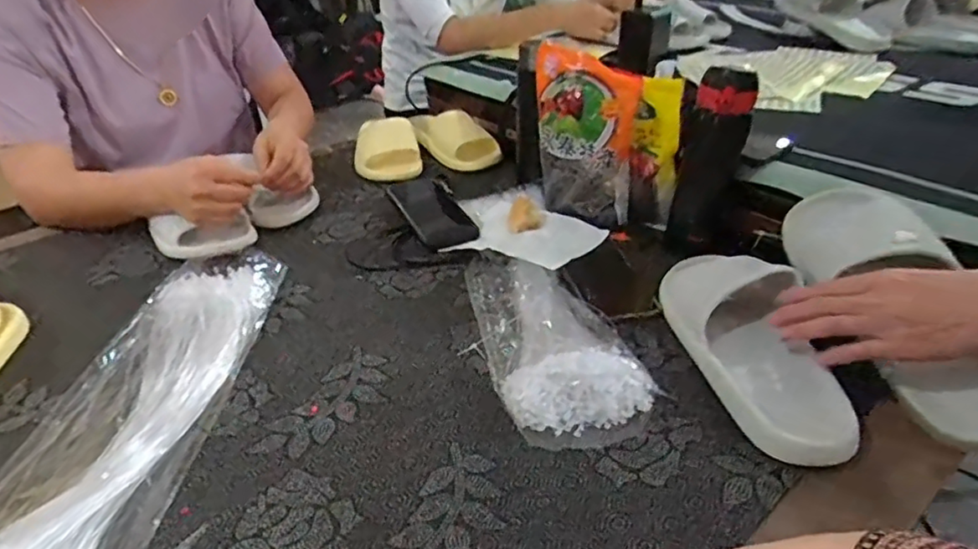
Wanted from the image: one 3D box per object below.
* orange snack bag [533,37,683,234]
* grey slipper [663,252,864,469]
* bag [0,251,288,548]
[{"bbox_3d":[0.132,-0.164,0.754,0.203,0.204,0.063,21,39,28],"label":"orange snack bag"},{"bbox_3d":[0.238,0.052,0.550,0.096,0.067,0.254,-5,34,-2],"label":"grey slipper"},{"bbox_3d":[-0.317,0.129,0.519,0.155,0.029,0.457,3,36,5],"label":"bag"}]

